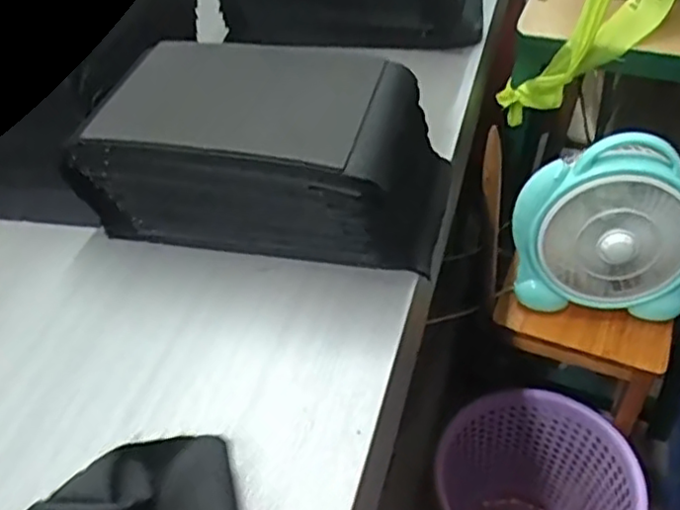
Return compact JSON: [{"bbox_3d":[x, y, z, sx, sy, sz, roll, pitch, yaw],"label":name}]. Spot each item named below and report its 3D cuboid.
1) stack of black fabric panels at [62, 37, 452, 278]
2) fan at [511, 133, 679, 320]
[{"bbox_3d":[-0.062,-0.090,0.602,0.304,0.129,0.156,9,47,13],"label":"stack of black fabric panels"},{"bbox_3d":[0.341,-0.034,0.848,0.236,0.213,0.090,5,46,9],"label":"fan"}]

